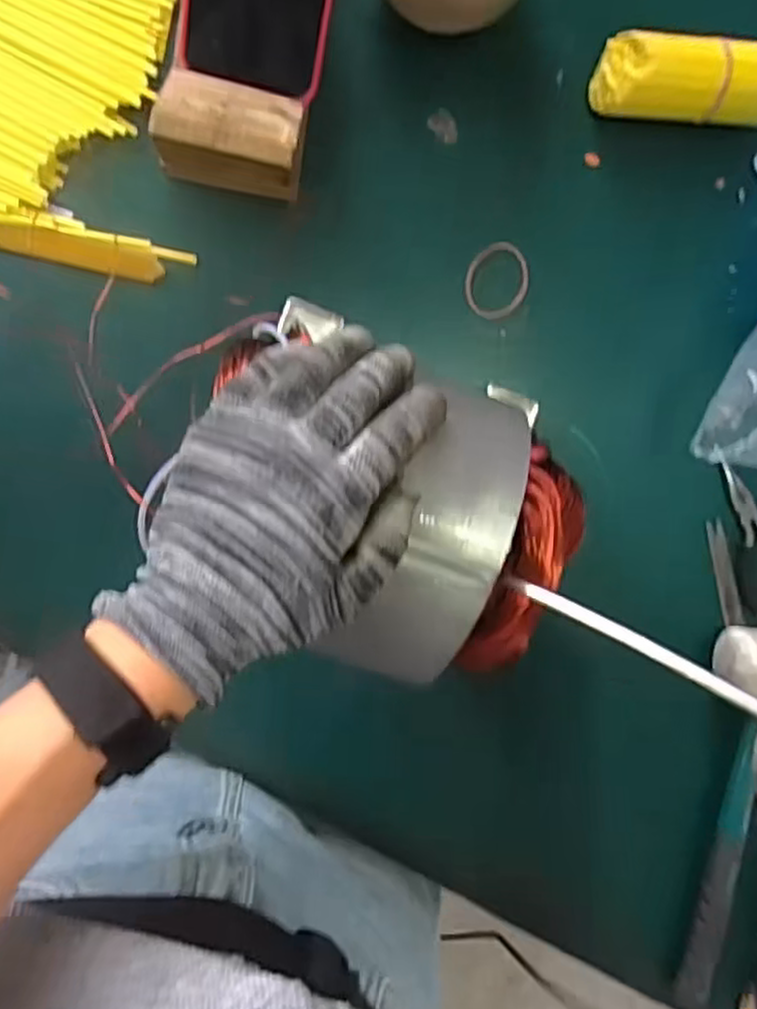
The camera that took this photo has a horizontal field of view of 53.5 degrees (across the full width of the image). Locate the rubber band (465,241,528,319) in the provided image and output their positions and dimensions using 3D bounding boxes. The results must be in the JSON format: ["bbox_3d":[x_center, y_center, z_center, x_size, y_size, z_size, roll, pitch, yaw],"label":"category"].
[{"bbox_3d":[0.082,-0.153,0.515,0.043,0.007,0.051,7,102,-9],"label":"rubber band"}]

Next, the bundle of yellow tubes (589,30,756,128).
[{"bbox_3d":[0.209,-0.275,0.491,0.133,0.040,0.047,3,95,-9],"label":"bundle of yellow tubes"}]

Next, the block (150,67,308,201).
[{"bbox_3d":[-0.085,-0.220,0.440,0.080,0.057,0.056,8,94,-9],"label":"block"}]

